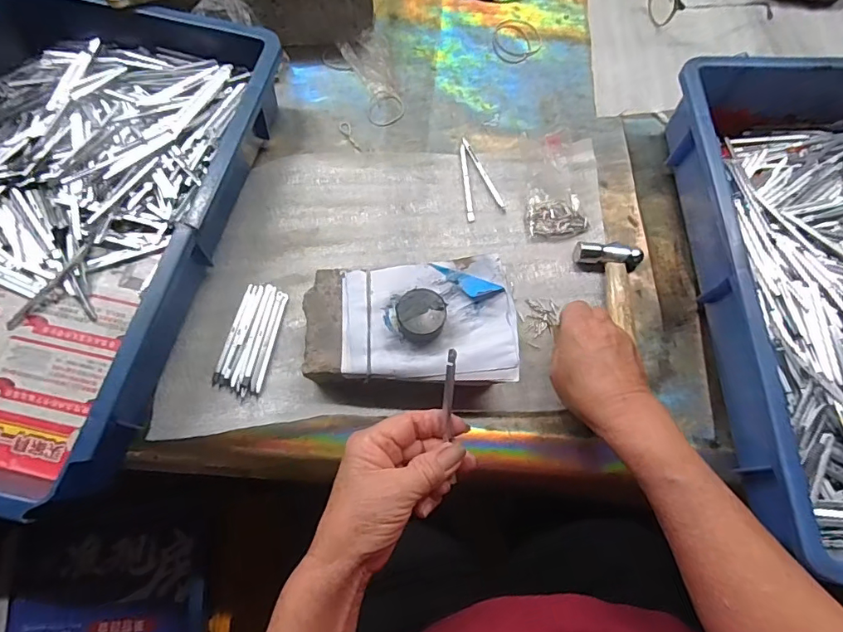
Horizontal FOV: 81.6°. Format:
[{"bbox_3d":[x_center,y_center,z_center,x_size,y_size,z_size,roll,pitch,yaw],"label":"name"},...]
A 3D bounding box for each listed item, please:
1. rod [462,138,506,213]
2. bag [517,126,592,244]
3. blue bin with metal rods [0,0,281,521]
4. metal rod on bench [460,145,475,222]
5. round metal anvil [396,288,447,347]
[{"bbox_3d":[0.063,-0.143,0.487,0.007,0.004,0.091,-23,72,-9],"label":"rod"},{"bbox_3d":[0.127,-0.128,0.475,0.056,0.031,0.102,-7,70,-4],"label":"bag"},{"bbox_3d":[-0.318,-0.084,0.419,0.283,0.084,0.429,14,70,3],"label":"blue bin with metal rods"},{"bbox_3d":[0.045,-0.134,0.486,0.006,0.004,0.088,-4,70,-3],"label":"metal rod on bench"},{"bbox_3d":[0.000,0.000,0.383,0.037,0.019,0.039,1,70,-1],"label":"round metal anvil"}]

